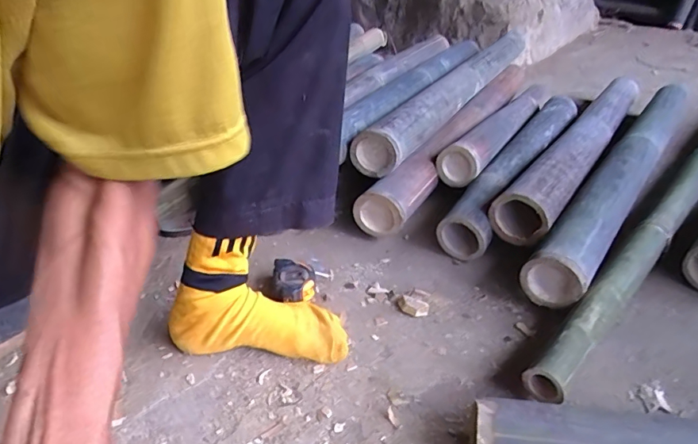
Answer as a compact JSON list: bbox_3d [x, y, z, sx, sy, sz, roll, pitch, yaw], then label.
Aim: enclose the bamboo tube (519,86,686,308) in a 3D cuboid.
[{"bbox_3d":[0.444,-0.060,0.778,0.088,0.068,0.622,23,40,35],"label":"bamboo tube"}]

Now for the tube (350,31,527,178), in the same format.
[{"bbox_3d":[0.251,-0.312,1.094,0.089,0.090,0.884,14,35,25],"label":"tube"}]

